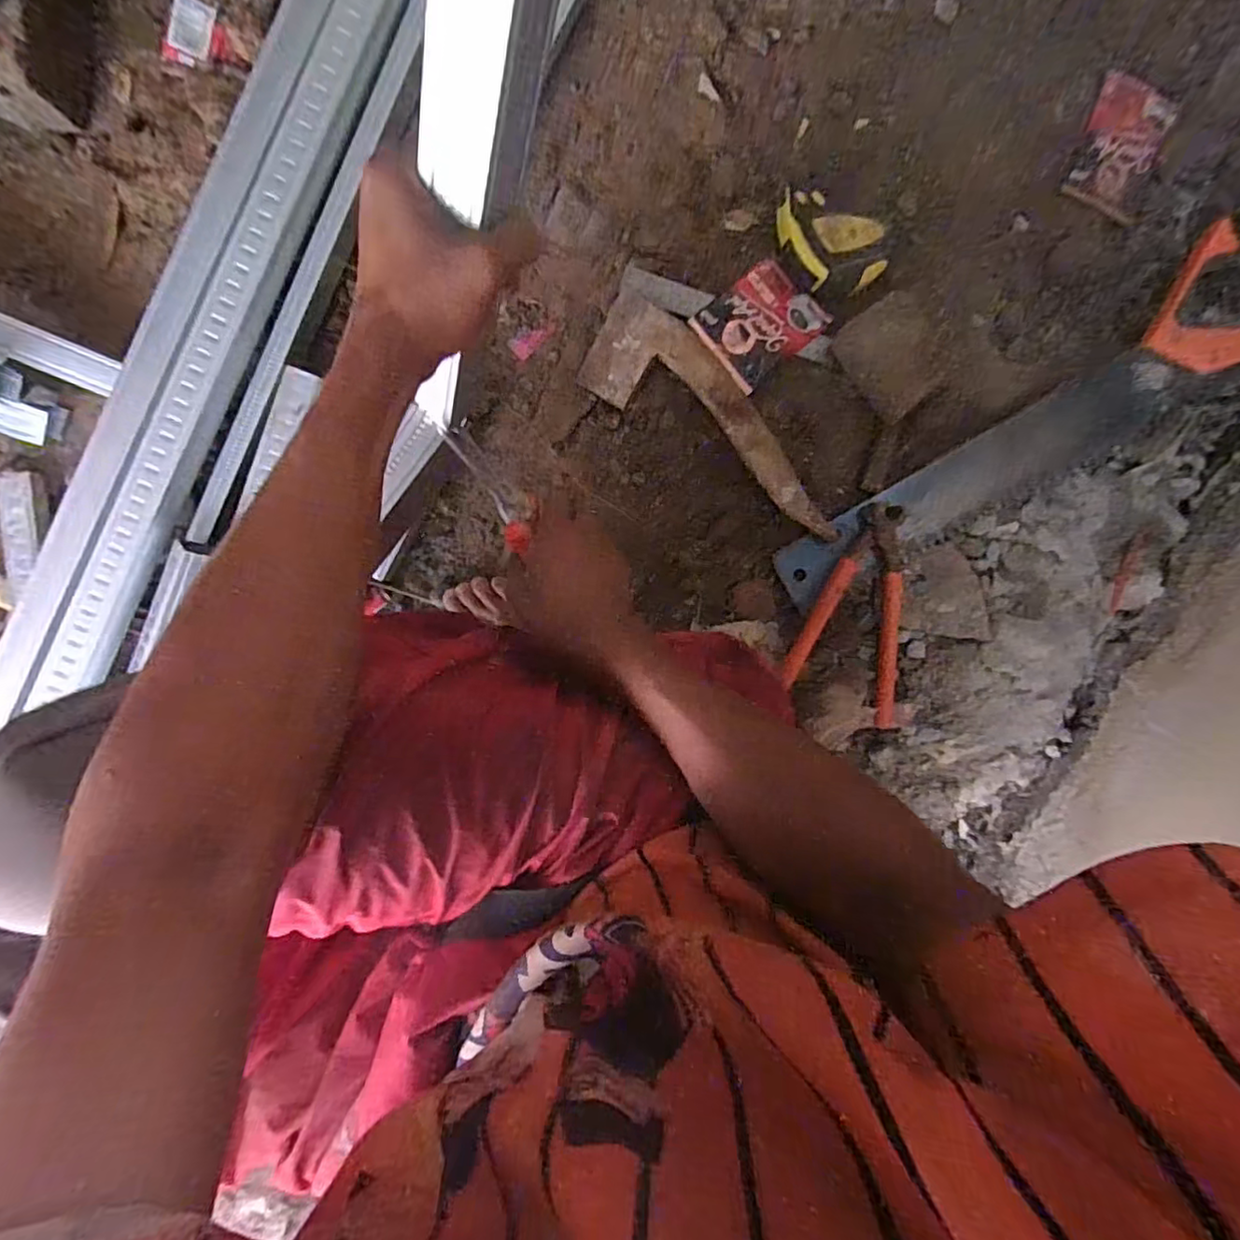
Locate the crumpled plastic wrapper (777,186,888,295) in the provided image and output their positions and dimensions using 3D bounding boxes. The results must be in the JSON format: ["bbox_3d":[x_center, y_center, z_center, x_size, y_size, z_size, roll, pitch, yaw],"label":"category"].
[{"bbox_3d":[0.194,-0.351,0.573,0.076,0.041,0.106,-32,93,3],"label":"crumpled plastic wrapper"}]

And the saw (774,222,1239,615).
[{"bbox_3d":[0.388,-0.190,0.576,0.540,0.045,0.109,-32,93,3],"label":"saw"}]

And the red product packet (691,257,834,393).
[{"bbox_3d":[0.132,-0.282,0.584,0.109,0.026,0.089,-40,92,4],"label":"red product packet"}]

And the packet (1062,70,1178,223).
[{"bbox_3d":[0.471,-0.441,0.577,0.069,0.015,0.112,16,94,0],"label":"packet"}]

